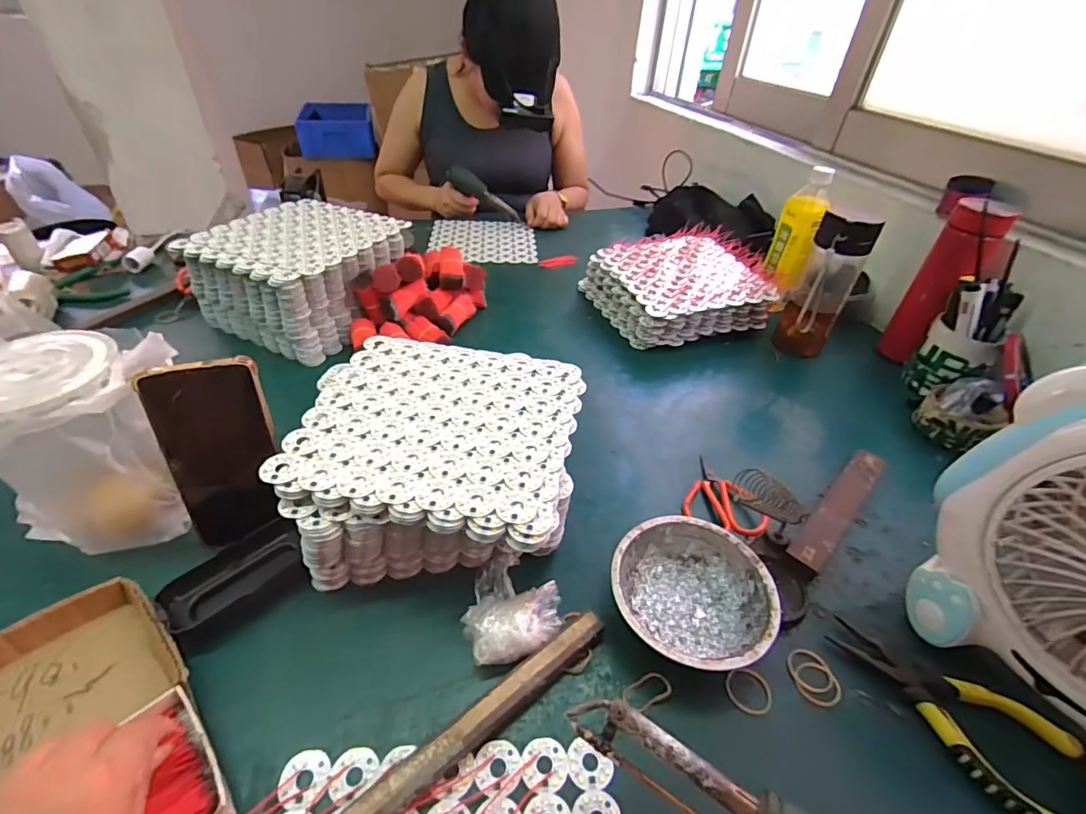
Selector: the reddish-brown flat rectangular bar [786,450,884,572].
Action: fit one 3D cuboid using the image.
[{"bbox_3d":[0.299,0.101,0.498,0.030,0.027,0.198,34,49,30],"label":"reddish-brown flat rectangular bar"}]

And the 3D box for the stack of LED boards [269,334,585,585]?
[{"bbox_3d":[-0.091,0.045,0.465,0.237,0.096,0.232,4,41,0],"label":"stack of LED boards"}]

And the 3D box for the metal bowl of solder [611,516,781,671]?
[{"bbox_3d":[0.121,0.153,0.405,0.125,0.037,0.125,3,41,-2],"label":"metal bowl of solder"}]

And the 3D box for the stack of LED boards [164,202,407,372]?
[{"bbox_3d":[-0.348,-0.202,0.730,0.213,0.113,0.237,19,43,16],"label":"stack of LED boards"}]

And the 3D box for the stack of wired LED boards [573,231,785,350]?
[{"bbox_3d":[0.224,-0.193,0.794,0.249,0.080,0.226,-12,43,-19],"label":"stack of wired LED boards"}]

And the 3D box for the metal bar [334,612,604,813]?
[{"bbox_3d":[-0.042,0.215,0.342,0.214,0.019,0.025,-26,49,-31],"label":"metal bar"}]

